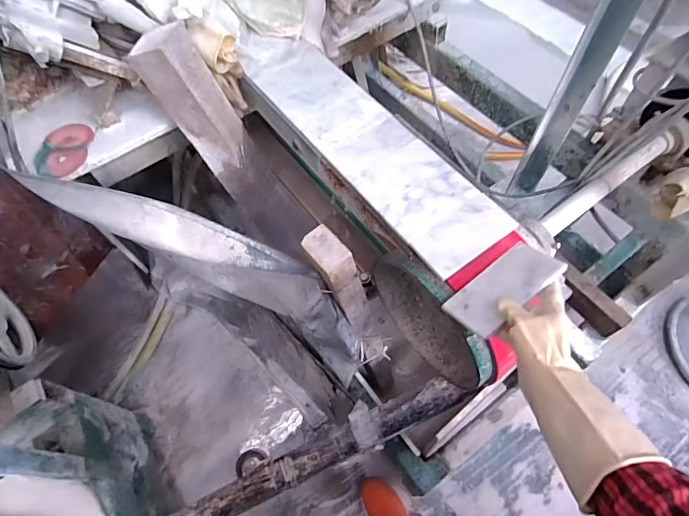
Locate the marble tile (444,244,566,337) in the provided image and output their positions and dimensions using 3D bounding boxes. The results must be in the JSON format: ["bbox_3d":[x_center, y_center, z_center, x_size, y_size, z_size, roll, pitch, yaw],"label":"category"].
[{"bbox_3d":[0.208,0.038,0.558,0.147,0.009,0.075,-36,42,-7],"label":"marble tile"}]

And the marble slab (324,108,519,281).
[{"bbox_3d":[0.110,-0.110,0.673,0.149,0.012,0.295,-35,66,-14],"label":"marble slab"}]

